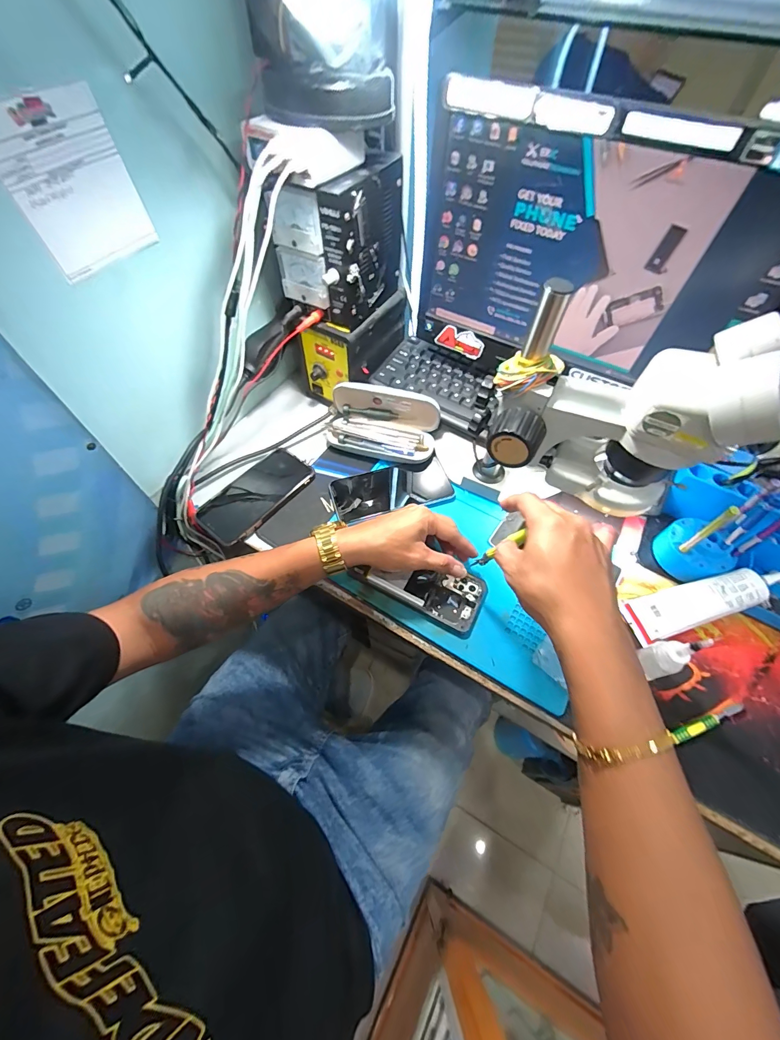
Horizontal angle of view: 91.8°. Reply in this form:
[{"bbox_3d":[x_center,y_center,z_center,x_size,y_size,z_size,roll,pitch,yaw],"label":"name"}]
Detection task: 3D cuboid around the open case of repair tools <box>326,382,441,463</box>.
[{"bbox_3d":[-0.012,-0.141,0.550,0.161,0.079,0.083,13,59,6],"label":"open case of repair tools"}]

